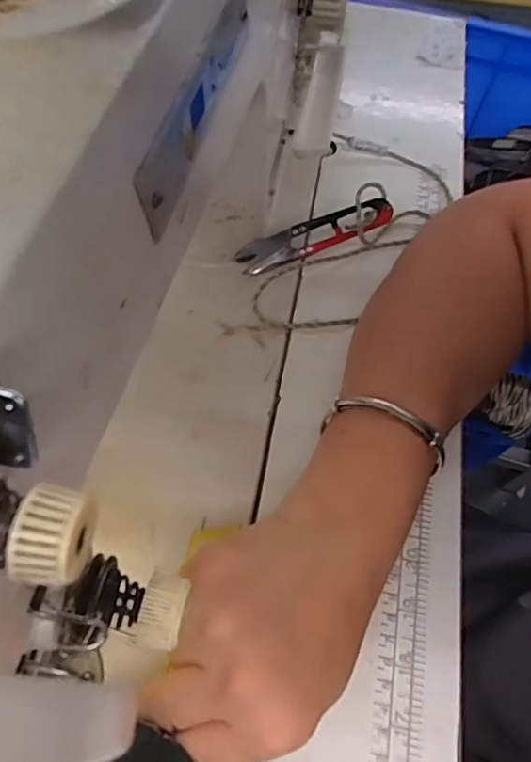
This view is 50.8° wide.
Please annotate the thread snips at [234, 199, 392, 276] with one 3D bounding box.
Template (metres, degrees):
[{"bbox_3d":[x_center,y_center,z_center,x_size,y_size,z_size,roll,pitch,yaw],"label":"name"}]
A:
[{"bbox_3d":[0.033,-0.099,0.379,0.107,0.011,0.022,-20,106,0],"label":"thread snips"}]

